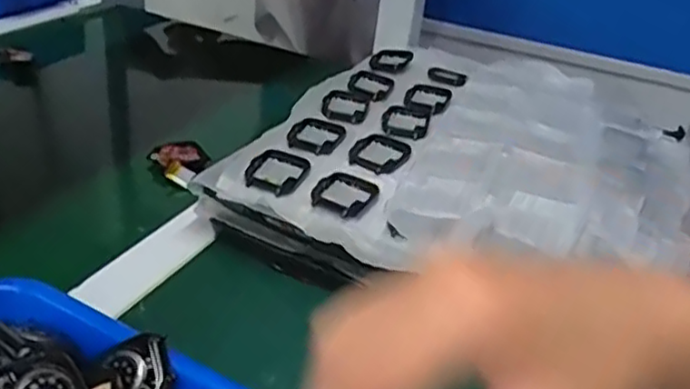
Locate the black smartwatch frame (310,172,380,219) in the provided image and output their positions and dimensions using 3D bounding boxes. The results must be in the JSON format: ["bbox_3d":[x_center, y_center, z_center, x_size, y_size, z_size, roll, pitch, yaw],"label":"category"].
[{"bbox_3d":[0.000,-0.002,0.451,0.036,0.008,0.045,21,33,22],"label":"black smartwatch frame"}]

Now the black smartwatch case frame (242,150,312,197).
[{"bbox_3d":[-0.046,-0.016,0.468,0.036,0.007,0.047,16,32,15],"label":"black smartwatch case frame"}]

